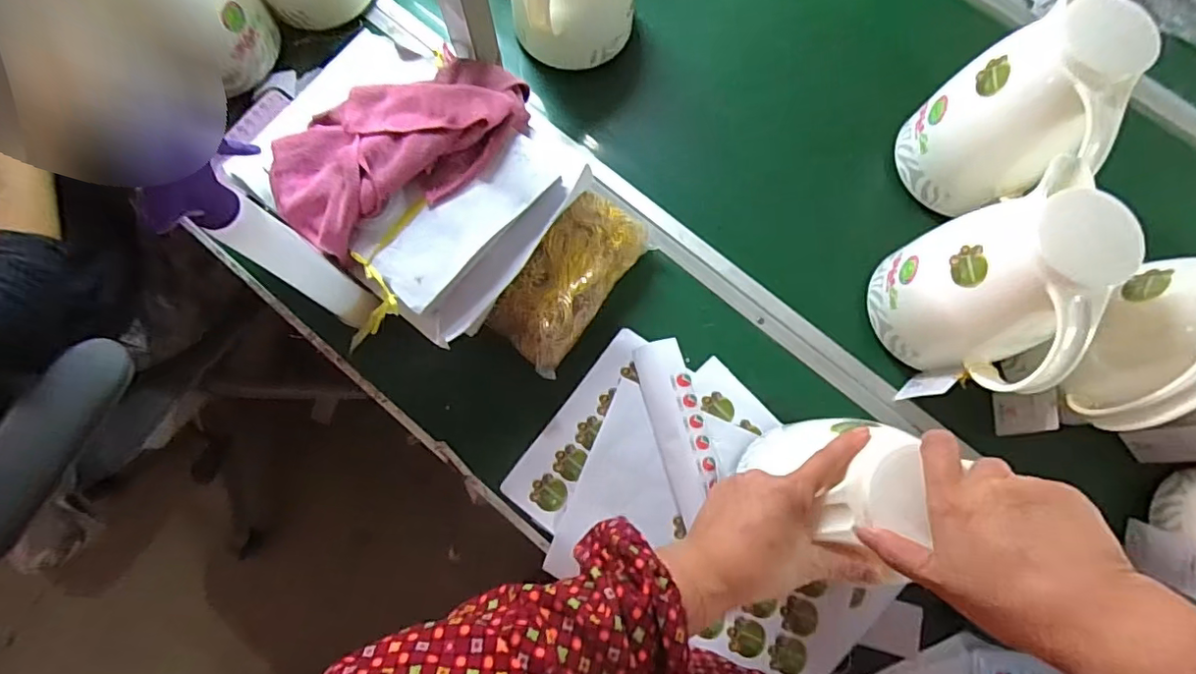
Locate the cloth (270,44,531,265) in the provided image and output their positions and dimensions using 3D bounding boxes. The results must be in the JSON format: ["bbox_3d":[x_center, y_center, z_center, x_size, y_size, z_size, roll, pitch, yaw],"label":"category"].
[{"bbox_3d":[-0.172,-0.176,0.503,0.249,0.046,0.128,-32,79,-8],"label":"cloth"}]

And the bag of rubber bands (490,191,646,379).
[{"bbox_3d":[-0.027,-0.056,0.575,0.077,0.073,0.182,33,79,7],"label":"bag of rubber bands"}]

